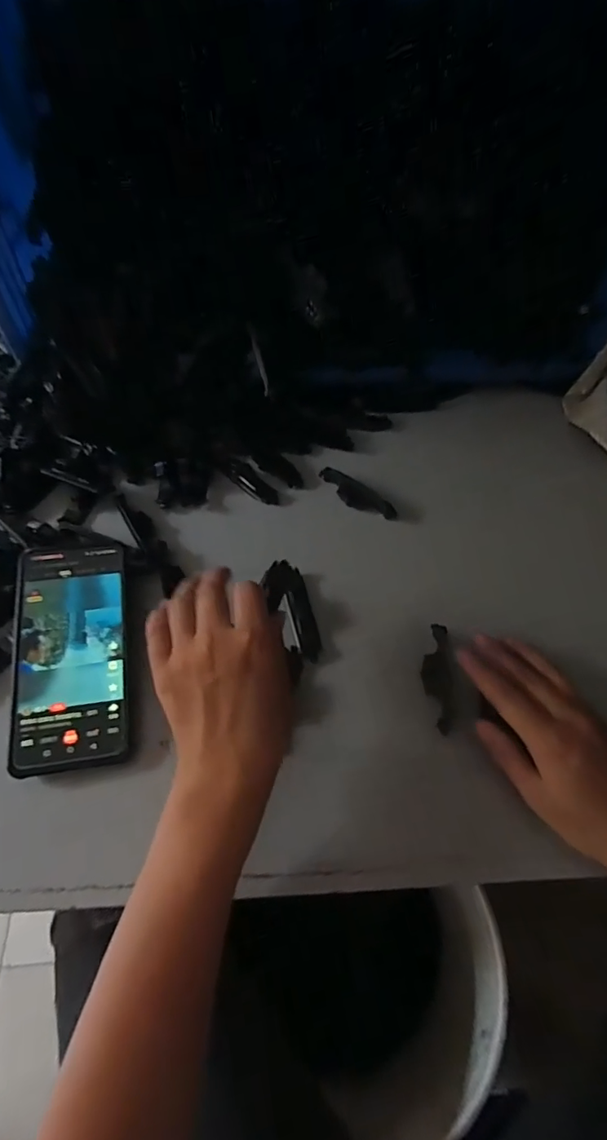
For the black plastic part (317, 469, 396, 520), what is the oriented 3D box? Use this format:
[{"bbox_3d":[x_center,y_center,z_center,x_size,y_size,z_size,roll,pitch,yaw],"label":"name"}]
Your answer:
[{"bbox_3d":[0.050,-0.070,0.467,0.081,0.012,0.021,38,66,21],"label":"black plastic part"}]

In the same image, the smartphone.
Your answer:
[{"bbox_3d":[-0.170,0.058,0.368,0.079,0.009,0.164,-6,67,-11],"label":"smartphone"}]

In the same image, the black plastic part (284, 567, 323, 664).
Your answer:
[{"bbox_3d":[-0.002,0.035,0.401,0.021,0.013,0.077,-13,59,-7],"label":"black plastic part"}]

